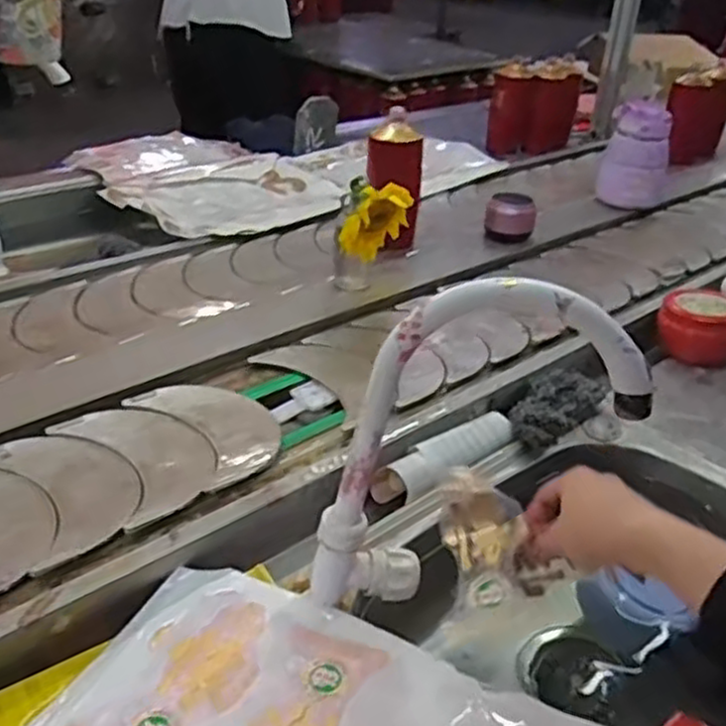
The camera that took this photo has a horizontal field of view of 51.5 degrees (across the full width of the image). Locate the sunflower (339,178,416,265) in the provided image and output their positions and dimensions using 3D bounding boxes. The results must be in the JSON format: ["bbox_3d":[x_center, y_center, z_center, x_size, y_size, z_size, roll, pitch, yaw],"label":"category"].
[{"bbox_3d":[0.014,-0.178,0.947,0.086,0.099,0.066,3,32,-1],"label":"sunflower"}]

